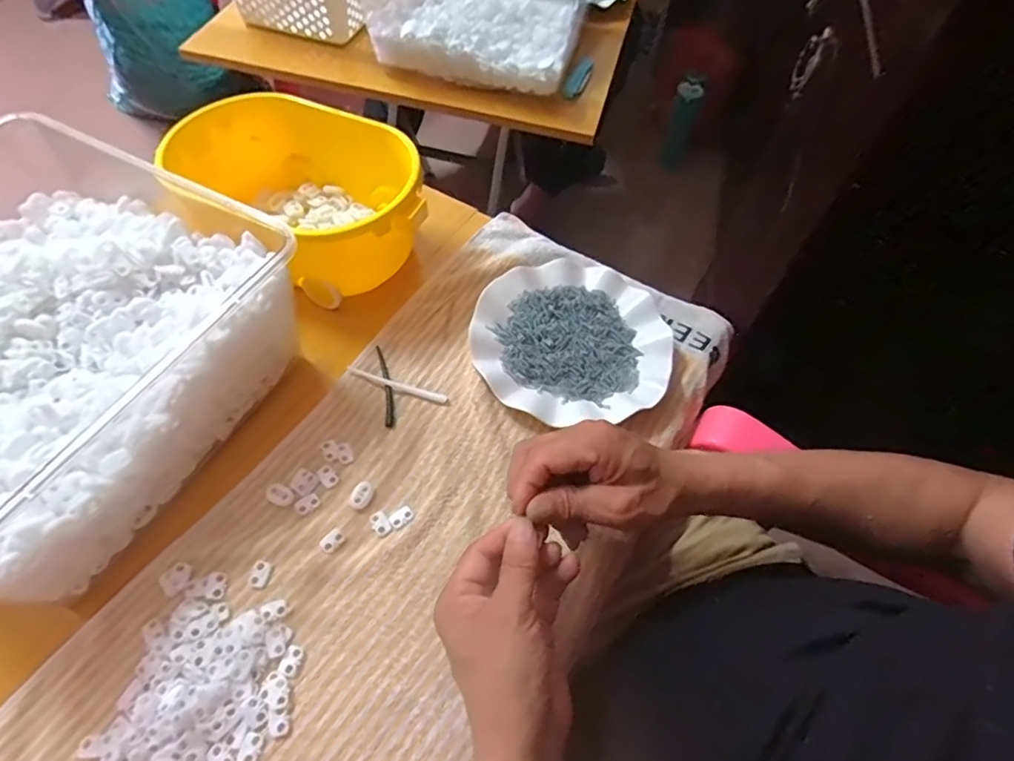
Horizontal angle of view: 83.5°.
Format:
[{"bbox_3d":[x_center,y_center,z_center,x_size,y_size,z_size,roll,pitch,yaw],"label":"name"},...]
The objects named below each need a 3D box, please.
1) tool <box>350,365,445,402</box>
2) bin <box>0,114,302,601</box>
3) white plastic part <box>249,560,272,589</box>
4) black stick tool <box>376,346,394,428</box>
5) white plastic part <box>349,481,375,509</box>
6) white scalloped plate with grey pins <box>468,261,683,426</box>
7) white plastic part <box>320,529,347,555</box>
[{"bbox_3d":[-0.098,0.003,0.506,0.093,0.007,0.010,17,58,8],"label":"tool"},{"bbox_3d":[-0.345,-0.022,0.430,0.267,0.136,0.282,25,59,12],"label":"bin"},{"bbox_3d":[-0.180,0.140,0.413,0.013,0.004,0.019,9,57,2],"label":"white plastic part"},{"bbox_3d":[-0.108,0.003,0.506,0.009,0.004,0.084,-9,58,-10],"label":"black stick tool"},{"bbox_3d":[-0.115,0.091,0.450,0.015,0.005,0.022,24,59,12],"label":"white plastic part"},{"bbox_3d":[0.064,-0.044,0.537,0.177,0.023,0.176,2,57,-3],"label":"white scalloped plate with grey pins"},{"bbox_3d":[-0.132,0.121,0.430,0.013,0.004,0.019,31,60,16],"label":"white plastic part"}]

